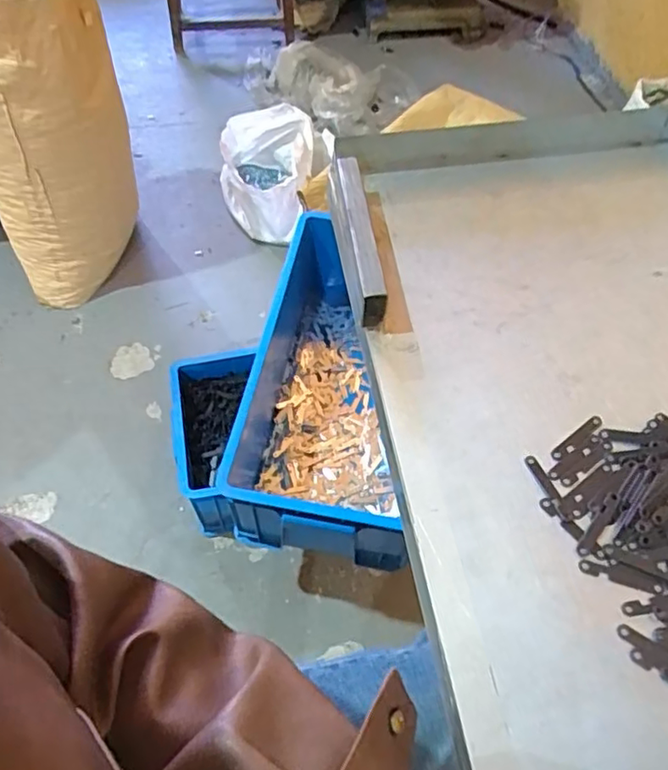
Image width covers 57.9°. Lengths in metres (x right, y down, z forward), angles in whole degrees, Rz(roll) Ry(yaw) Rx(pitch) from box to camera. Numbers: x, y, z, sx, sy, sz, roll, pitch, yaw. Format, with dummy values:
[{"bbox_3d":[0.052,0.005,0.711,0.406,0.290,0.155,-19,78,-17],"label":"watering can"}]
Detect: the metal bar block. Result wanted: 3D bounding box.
[{"bbox_3d":[0.022,-0.127,0.523,0.020,0.039,0.167,-5,57,-4],"label":"metal bar block"}]

